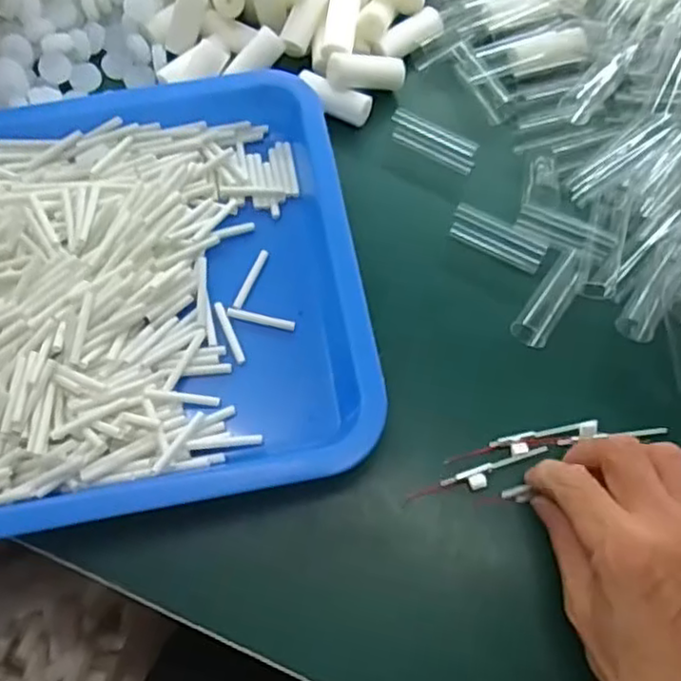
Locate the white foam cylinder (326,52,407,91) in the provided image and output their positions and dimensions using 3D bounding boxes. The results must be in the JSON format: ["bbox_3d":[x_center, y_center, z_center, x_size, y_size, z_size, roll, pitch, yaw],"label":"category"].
[{"bbox_3d":[0.018,-0.175,0.437,0.052,0.017,0.017,-2,67,-17],"label":"white foam cylinder"}]

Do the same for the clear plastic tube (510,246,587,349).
[{"bbox_3d":[0.121,-0.025,0.387,0.021,0.014,0.061,29,85,12],"label":"clear plastic tube"}]

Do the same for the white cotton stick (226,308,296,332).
[{"bbox_3d":[-0.046,-0.013,0.390,0.040,0.004,0.006,13,69,6],"label":"white cotton stick"}]

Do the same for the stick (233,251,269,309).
[{"bbox_3d":[-0.053,-0.037,0.401,0.006,0.004,0.041,20,70,9],"label":"stick"}]

